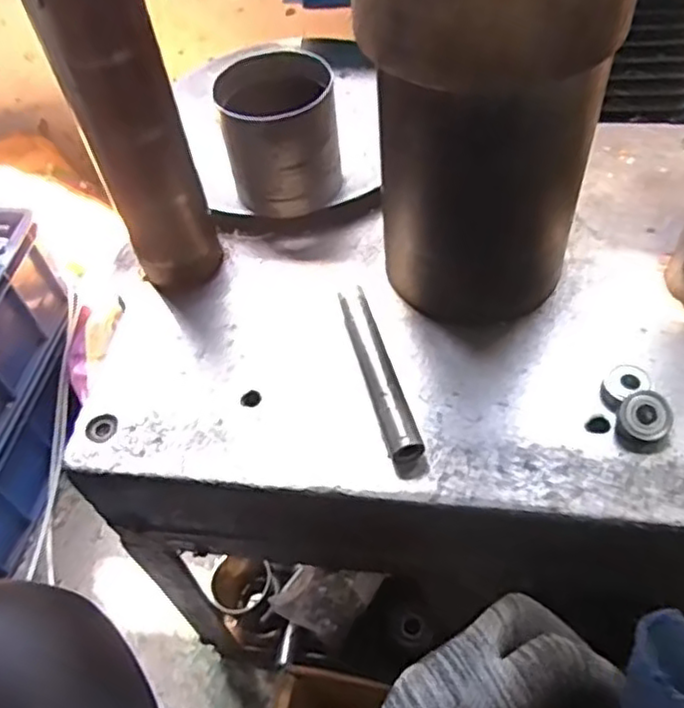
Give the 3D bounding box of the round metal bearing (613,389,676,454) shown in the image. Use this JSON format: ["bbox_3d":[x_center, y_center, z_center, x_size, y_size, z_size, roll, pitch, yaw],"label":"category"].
[{"bbox_3d":[0.186,0.042,0.421,0.031,0.019,0.033,-3,52,4],"label":"round metal bearing"}]

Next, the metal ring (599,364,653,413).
[{"bbox_3d":[0.181,0.020,0.438,0.027,0.015,0.024,-17,53,-7],"label":"metal ring"}]

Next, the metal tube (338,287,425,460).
[{"bbox_3d":[0.023,0.011,0.459,0.021,0.020,0.137,-15,52,-5],"label":"metal tube"}]

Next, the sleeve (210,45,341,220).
[{"bbox_3d":[-0.047,-0.168,0.526,0.086,0.094,0.079,-17,53,-7],"label":"sleeve"}]

